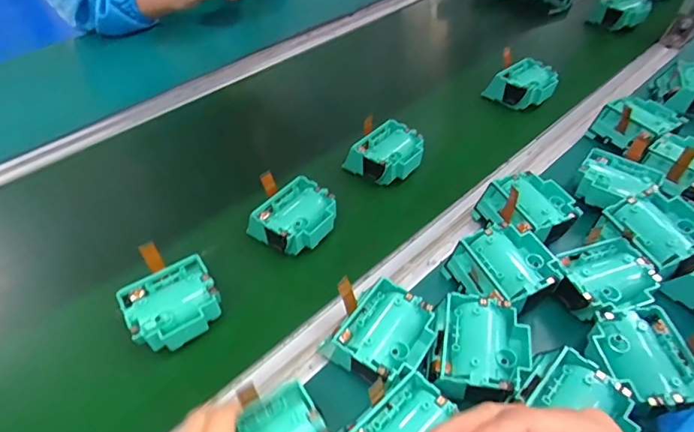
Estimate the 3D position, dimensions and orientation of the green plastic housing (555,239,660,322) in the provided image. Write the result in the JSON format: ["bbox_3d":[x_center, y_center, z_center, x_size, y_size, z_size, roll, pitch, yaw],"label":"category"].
[{"bbox_3d":[0.224,0.059,0.388,0.078,0.031,0.062,-12,48,-9],"label":"green plastic housing"}]

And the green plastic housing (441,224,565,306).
[{"bbox_3d":[0.141,0.052,0.401,0.078,0.042,0.076,-17,49,-14],"label":"green plastic housing"}]

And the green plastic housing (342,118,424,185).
[{"bbox_3d":[0.047,-0.072,0.523,0.083,0.035,0.074,-30,53,-24],"label":"green plastic housing"}]

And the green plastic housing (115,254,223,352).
[{"bbox_3d":[-0.150,0.076,0.383,0.073,0.025,0.065,-29,53,-23],"label":"green plastic housing"}]

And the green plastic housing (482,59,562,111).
[{"bbox_3d":[0.250,-0.185,0.625,0.083,0.039,0.069,29,54,25],"label":"green plastic housing"}]

